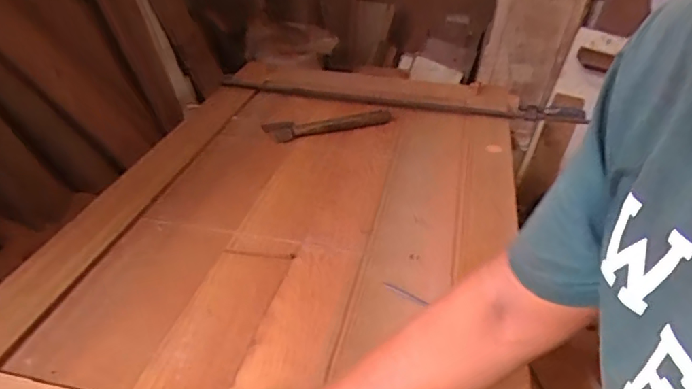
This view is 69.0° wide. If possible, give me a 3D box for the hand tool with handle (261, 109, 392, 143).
[{"bbox_3d":[-0.039,-0.177,1.257,0.333,0.037,0.068,-16,38,-23],"label":"hand tool with handle"}]

